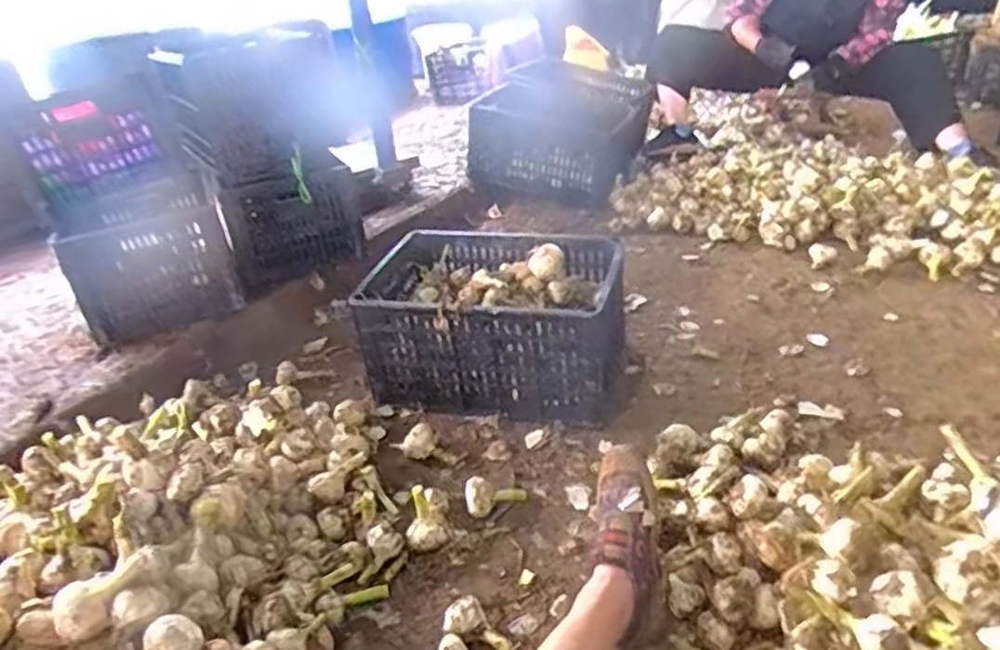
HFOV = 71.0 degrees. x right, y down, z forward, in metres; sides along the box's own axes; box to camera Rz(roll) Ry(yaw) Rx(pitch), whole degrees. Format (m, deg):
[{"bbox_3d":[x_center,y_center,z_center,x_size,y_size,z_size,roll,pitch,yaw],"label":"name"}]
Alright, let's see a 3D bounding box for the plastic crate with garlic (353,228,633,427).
[{"bbox_3d":[0.000,-0.012,1.329,0.456,0.232,0.329,2,31,16],"label":"plastic crate with garlic"}]

